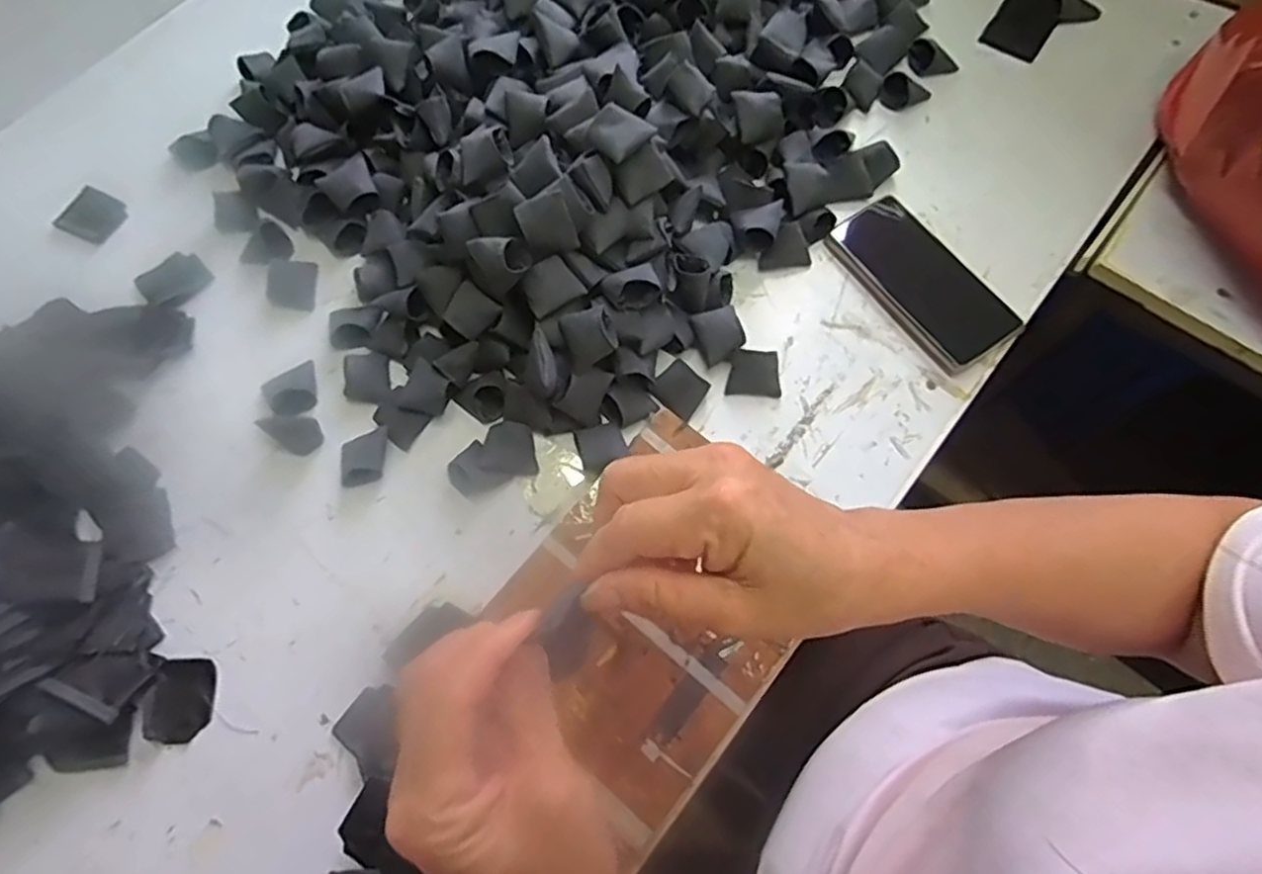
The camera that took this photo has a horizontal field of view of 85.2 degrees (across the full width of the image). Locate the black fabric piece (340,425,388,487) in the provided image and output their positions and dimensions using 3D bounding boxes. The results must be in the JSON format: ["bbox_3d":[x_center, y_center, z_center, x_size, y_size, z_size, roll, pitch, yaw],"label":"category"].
[{"bbox_3d":[-0.202,0.015,0.518,0.038,0.013,0.040,-8,71,-1],"label":"black fabric piece"}]

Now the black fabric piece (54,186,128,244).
[{"bbox_3d":[-0.491,-0.202,0.626,0.062,0.004,0.049,25,74,10],"label":"black fabric piece"}]

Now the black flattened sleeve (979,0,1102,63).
[{"bbox_3d":[0.401,-0.410,0.662,0.082,0.023,0.106,29,73,12],"label":"black flattened sleeve"}]

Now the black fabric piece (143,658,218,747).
[{"bbox_3d":[-0.309,0.181,0.472,0.046,0.004,0.054,-1,73,-6],"label":"black fabric piece"}]

